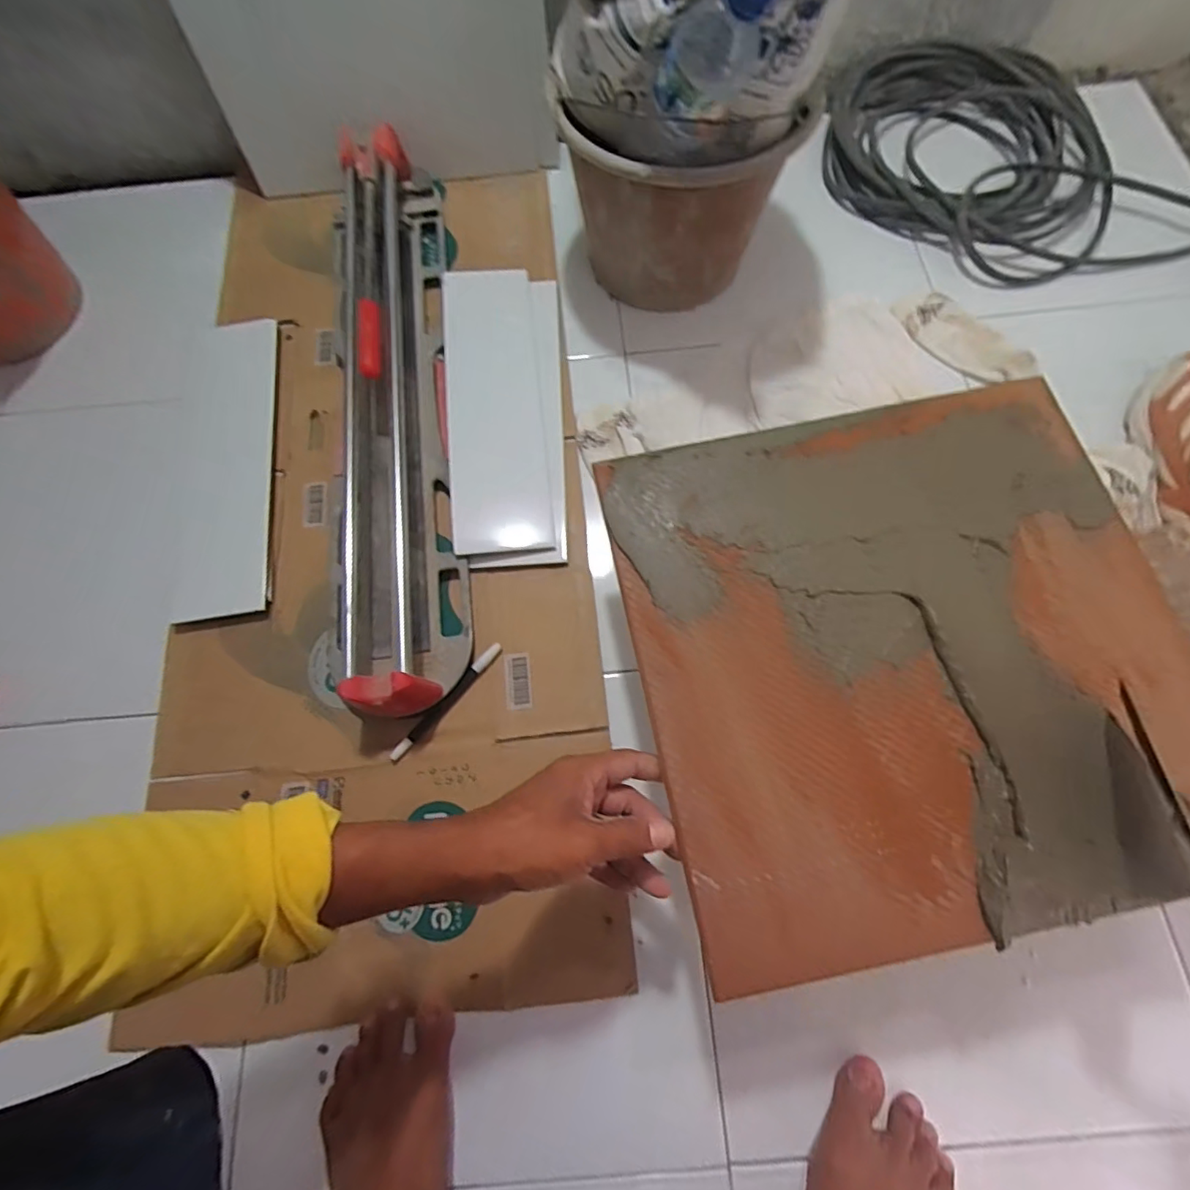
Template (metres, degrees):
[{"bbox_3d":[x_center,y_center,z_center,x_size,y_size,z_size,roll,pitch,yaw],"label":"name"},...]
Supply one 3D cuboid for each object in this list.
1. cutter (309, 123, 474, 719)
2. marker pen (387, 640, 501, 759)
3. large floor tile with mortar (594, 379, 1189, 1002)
[{"bbox_3d":[-0.233,-0.228,0.632,0.159,0.088,0.709,-5,71,0],"label":"cutter"},{"bbox_3d":[-0.148,0.104,0.561,0.012,0.008,0.147,39,76,14],"label":"marker pen"},{"bbox_3d":[0.231,0.036,0.420,0.389,0.017,0.390,-11,71,-2],"label":"large floor tile with mortar"}]

